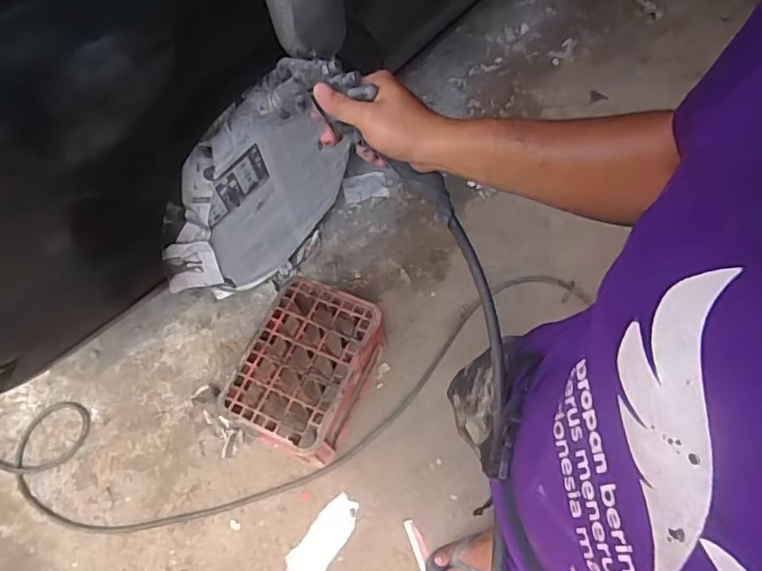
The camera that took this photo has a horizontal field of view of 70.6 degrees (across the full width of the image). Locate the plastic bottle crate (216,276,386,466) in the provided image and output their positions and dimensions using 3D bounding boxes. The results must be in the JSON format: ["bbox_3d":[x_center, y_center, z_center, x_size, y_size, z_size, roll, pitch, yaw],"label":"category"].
[{"bbox_3d":[-0.189,0.231,1.429,0.284,0.267,0.403,21,67,12],"label":"plastic bottle crate"}]

